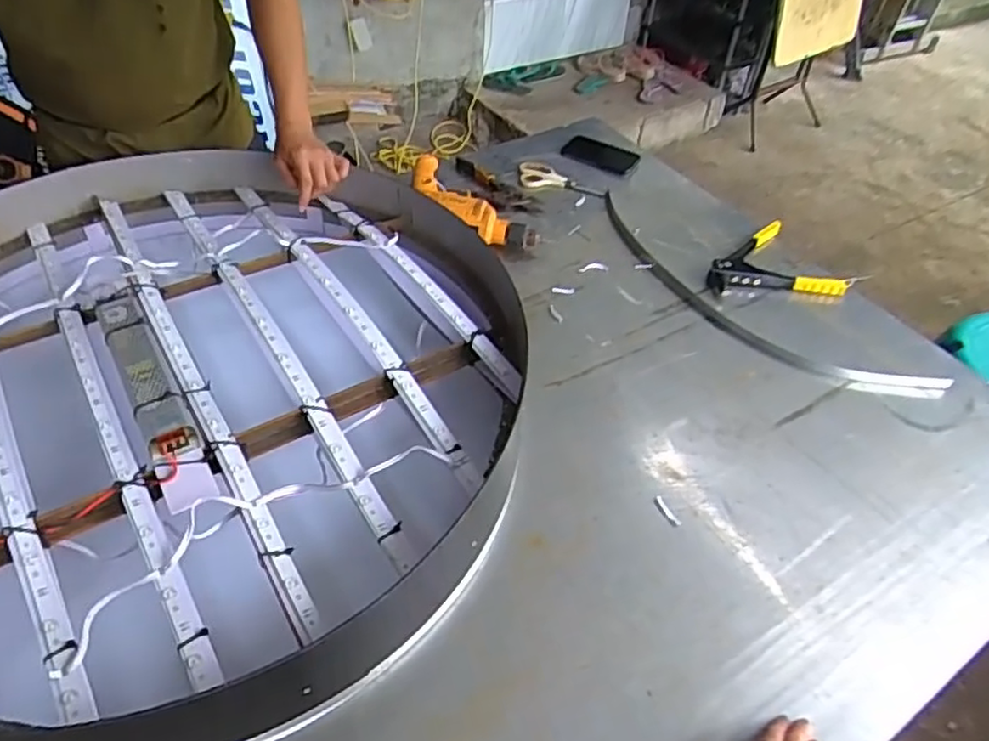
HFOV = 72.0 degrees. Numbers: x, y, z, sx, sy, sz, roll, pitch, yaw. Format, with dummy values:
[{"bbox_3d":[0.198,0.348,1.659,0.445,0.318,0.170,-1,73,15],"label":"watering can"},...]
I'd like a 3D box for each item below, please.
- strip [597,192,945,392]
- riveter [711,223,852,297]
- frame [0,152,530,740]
[{"bbox_3d":[0.428,-0.141,1.235,0.194,0.023,0.723,-29,52,-29],"label":"strip"},{"bbox_3d":[0.533,-0.180,1.259,0.203,0.029,0.263,36,53,28],"label":"riveter"},{"bbox_3d":[-0.408,0.019,0.901,0.862,0.168,0.869,2,45,-2],"label":"frame"}]

